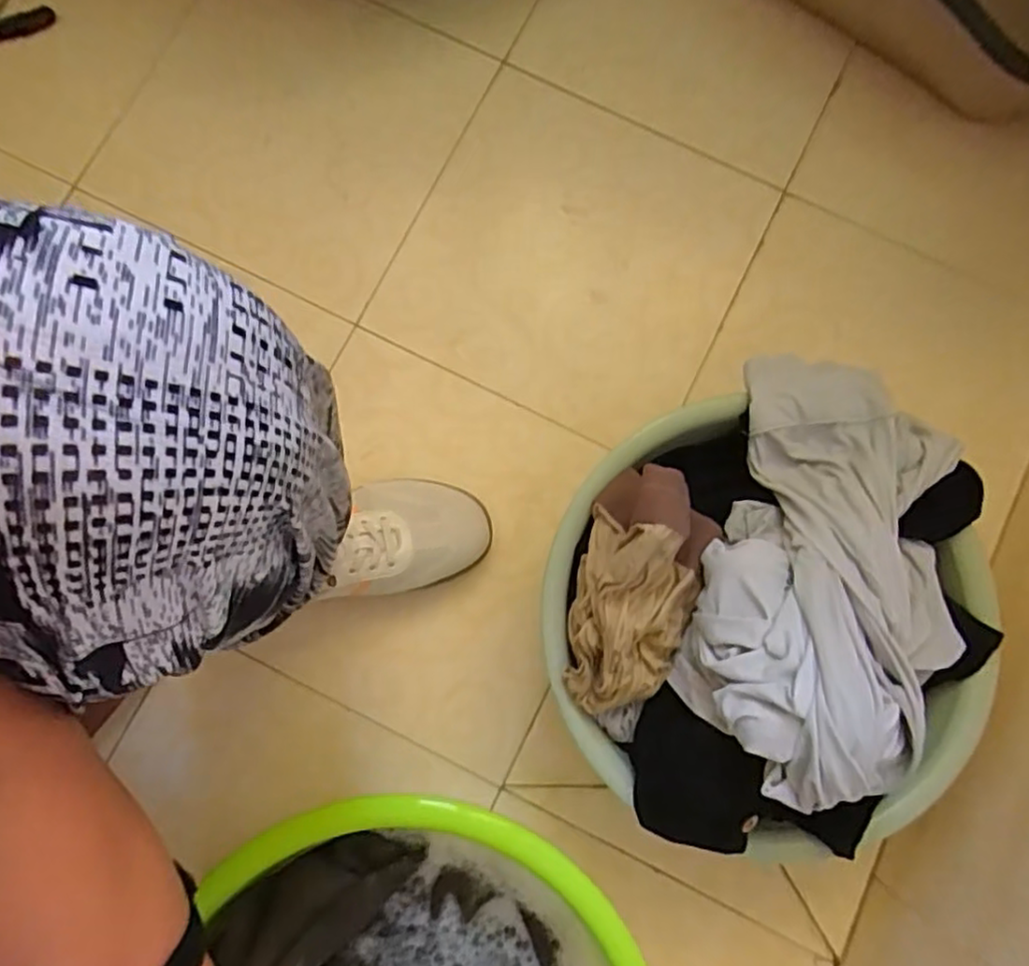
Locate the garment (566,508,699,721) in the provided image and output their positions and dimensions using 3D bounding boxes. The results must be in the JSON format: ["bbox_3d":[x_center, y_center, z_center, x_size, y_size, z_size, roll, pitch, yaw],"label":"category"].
[{"bbox_3d":[0.073,0.087,0.421,0.080,0.063,0.127,20,82,4],"label":"garment"}]

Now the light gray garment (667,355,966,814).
[{"bbox_3d":[0.218,0.066,0.436,0.193,0.093,0.285,22,60,4],"label":"light gray garment"}]

